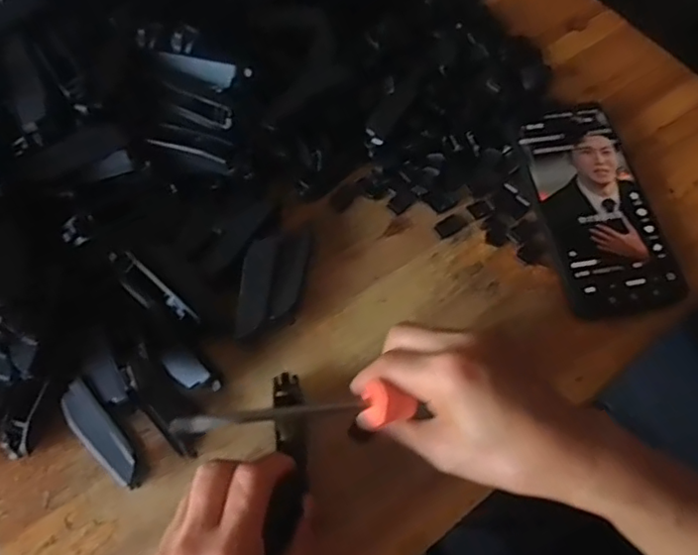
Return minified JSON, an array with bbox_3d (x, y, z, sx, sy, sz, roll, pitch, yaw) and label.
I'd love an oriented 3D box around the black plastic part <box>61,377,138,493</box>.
[{"bbox_3d":[-0.138,0.089,0.336,0.019,0.017,0.068,-39,70,-19],"label":"black plastic part"}]

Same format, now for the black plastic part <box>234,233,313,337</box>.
[{"bbox_3d":[-0.048,0.003,0.384,0.036,0.019,0.076,8,63,3],"label":"black plastic part"}]

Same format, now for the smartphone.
[{"bbox_3d":[0.170,-0.050,0.418,0.077,0.015,0.163,-8,63,-5],"label":"smartphone"}]

